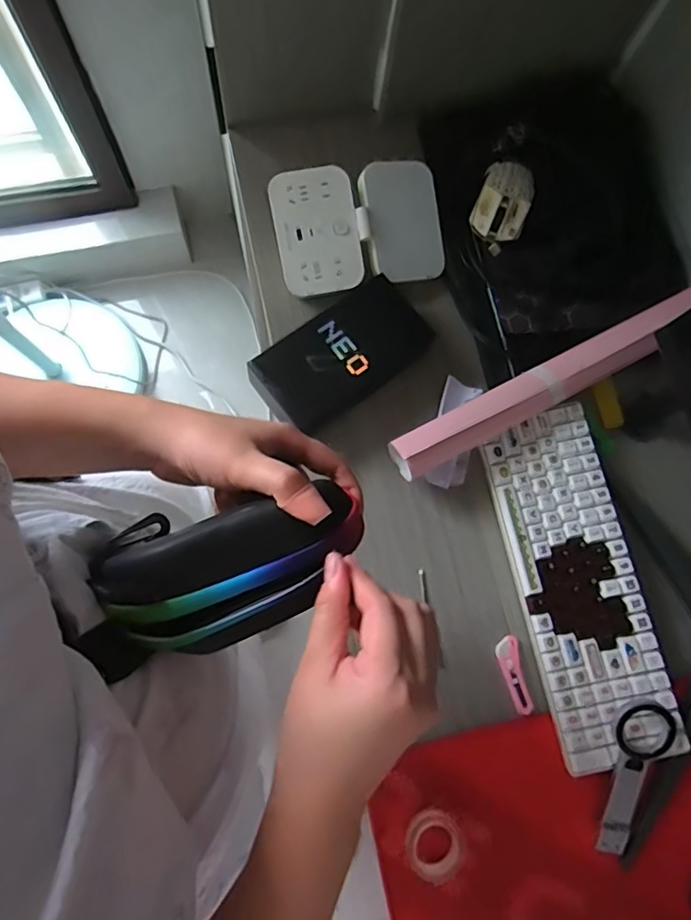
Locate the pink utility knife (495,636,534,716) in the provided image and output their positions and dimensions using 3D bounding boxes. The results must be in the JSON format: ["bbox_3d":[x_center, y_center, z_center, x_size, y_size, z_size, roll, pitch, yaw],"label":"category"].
[{"bbox_3d":[0.175,0.223,0.564,0.023,0.005,0.076,-14,79,-7],"label":"pink utility knife"}]

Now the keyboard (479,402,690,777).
[{"bbox_3d":[0.239,0.123,0.559,0.117,0.026,0.347,-11,79,-7],"label":"keyboard"}]

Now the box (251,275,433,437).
[{"bbox_3d":[-0.005,-0.111,0.592,0.185,0.041,0.091,-36,83,-11],"label":"box"}]

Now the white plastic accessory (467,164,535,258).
[{"bbox_3d":[0.179,-0.288,0.630,0.058,0.033,0.098,20,81,5],"label":"white plastic accessory"}]

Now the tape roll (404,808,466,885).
[{"bbox_3d":[0.085,0.368,0.519,0.054,0.012,0.060,-20,80,-8],"label":"tape roll"}]

